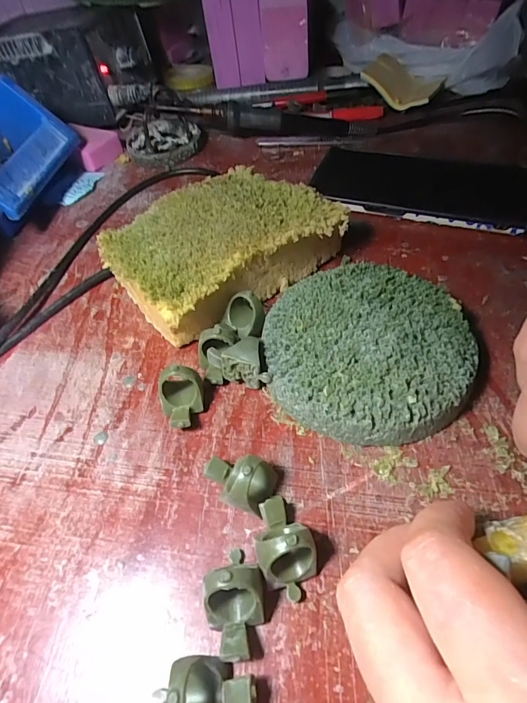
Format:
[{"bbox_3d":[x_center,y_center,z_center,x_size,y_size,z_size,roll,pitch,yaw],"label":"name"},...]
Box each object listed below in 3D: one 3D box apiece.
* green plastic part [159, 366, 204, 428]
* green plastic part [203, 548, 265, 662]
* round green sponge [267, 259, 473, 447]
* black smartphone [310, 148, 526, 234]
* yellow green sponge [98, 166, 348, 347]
[{"bbox_3d":[-0.039,0.022,0.196,0.021,0.026,0.018,-23,53,-13],"label":"green plastic part"},{"bbox_3d":[-0.010,0.087,0.142,0.019,0.025,0.034,-1,51,5],"label":"green plastic part"},{"bbox_3d":[0.052,-0.003,0.206,0.097,0.025,0.099,-3,51,3],"label":"round green sponge"},{"bbox_3d":[0.119,-0.124,0.303,0.163,0.014,0.084,13,54,15],"label":"black smartphone"},{"bbox_3d":[-0.024,-0.067,0.254,0.137,0.043,0.095,-31,55,-18],"label":"yellow green sponge"}]

